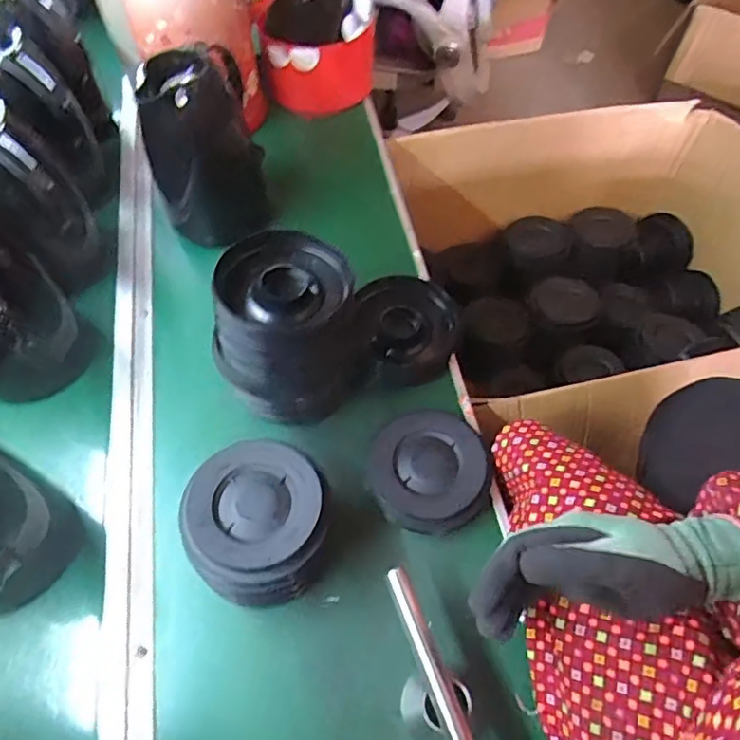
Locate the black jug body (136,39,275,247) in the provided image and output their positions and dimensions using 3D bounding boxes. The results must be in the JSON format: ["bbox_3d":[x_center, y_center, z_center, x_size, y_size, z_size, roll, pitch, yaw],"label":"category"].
[{"bbox_3d":[-0.198,-0.269,0.682,0.131,0.195,0.120,-18,60,-11],"label":"black jug body"}]

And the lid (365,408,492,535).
[{"bbox_3d":[0.057,0.097,0.559,0.113,0.026,0.116,4,58,3],"label":"lid"}]

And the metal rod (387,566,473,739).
[{"bbox_3d":[0.057,0.244,0.419,0.015,0.014,0.199,-19,60,-11],"label":"metal rod"}]

